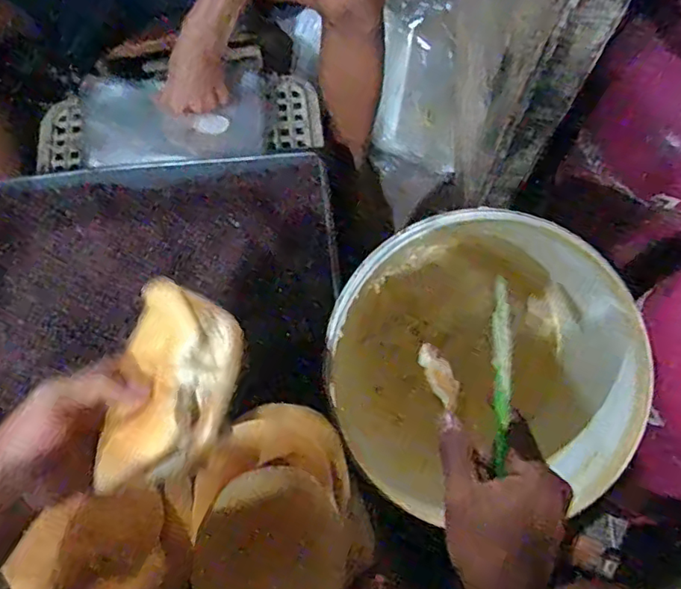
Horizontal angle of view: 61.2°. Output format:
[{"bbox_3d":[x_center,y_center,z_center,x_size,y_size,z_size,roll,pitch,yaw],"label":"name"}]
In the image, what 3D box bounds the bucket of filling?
[{"bbox_3d":[0.147,0.079,0.704,0.302,0.367,0.329,0,71,1],"label":"bucket of filling"}]

